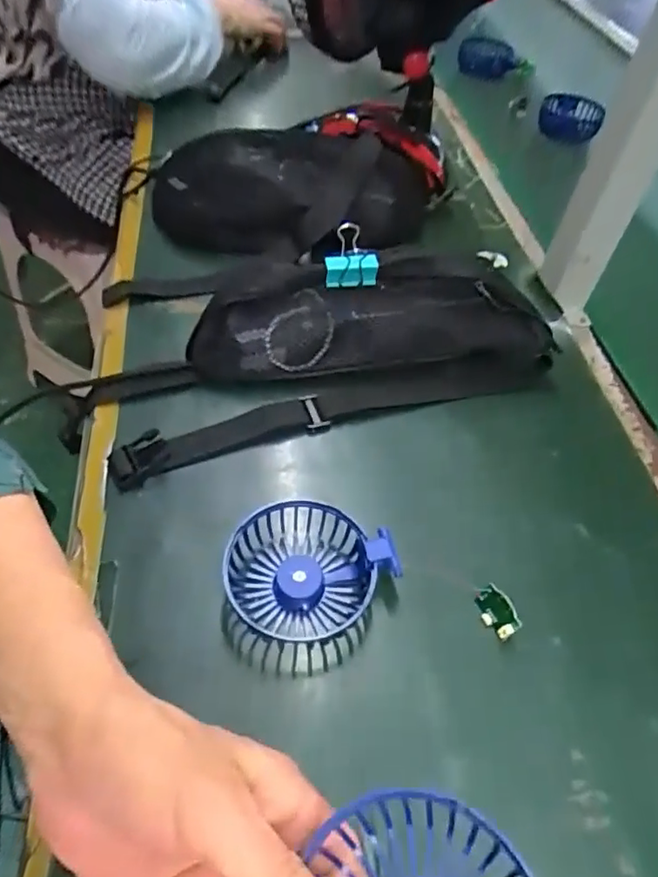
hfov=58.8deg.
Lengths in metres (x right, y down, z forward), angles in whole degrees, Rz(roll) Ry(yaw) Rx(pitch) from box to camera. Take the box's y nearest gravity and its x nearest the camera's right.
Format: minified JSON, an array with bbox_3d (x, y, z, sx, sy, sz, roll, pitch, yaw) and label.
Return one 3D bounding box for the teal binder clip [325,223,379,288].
[{"bbox_3d":[0.020,-0.146,0.466,0.040,0.040,0.031,11,52,4],"label":"teal binder clip"}]

